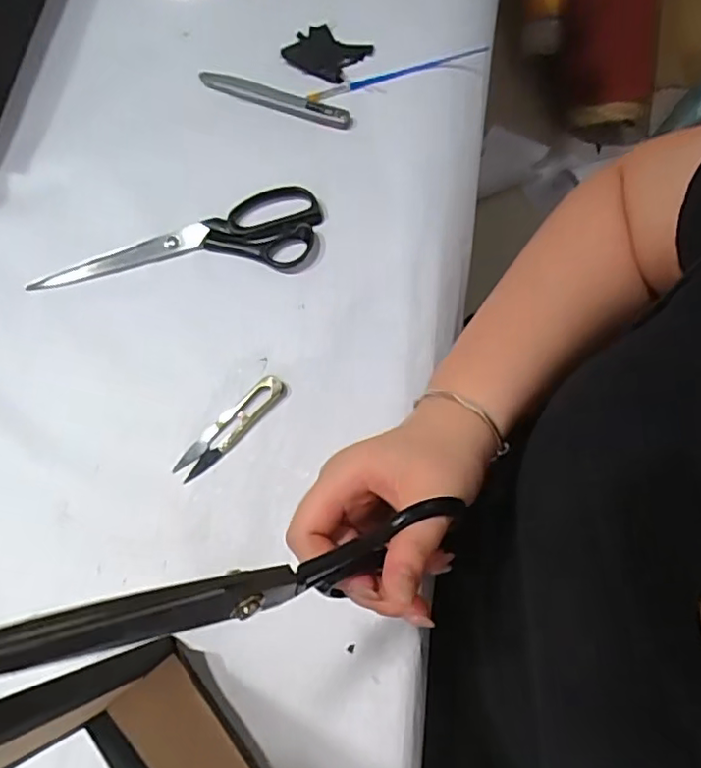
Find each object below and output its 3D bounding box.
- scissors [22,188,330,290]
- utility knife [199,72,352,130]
[{"bbox_3d":[-0.141,-0.115,0.493,0.236,0.013,0.068,-9,74,-1],"label":"scissors"},{"bbox_3d":[-0.067,-0.252,0.528,0.144,0.016,0.017,20,75,7],"label":"utility knife"}]

